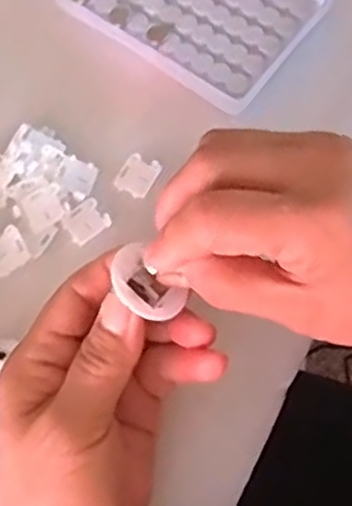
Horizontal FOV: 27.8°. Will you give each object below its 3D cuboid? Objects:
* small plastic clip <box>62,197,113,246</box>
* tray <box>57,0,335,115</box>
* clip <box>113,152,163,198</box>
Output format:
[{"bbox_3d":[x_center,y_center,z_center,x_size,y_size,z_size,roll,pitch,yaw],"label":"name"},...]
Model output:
[{"bbox_3d":[-0.046,-0.016,0.362,0.022,0.004,0.018,-40,72,-11],"label":"small plastic clip"},{"bbox_3d":[0.010,-0.145,0.403,0.131,0.008,0.097,36,75,15],"label":"tray"},{"bbox_3d":[-0.020,-0.041,0.372,0.019,0.004,0.022,29,74,13],"label":"clip"}]

